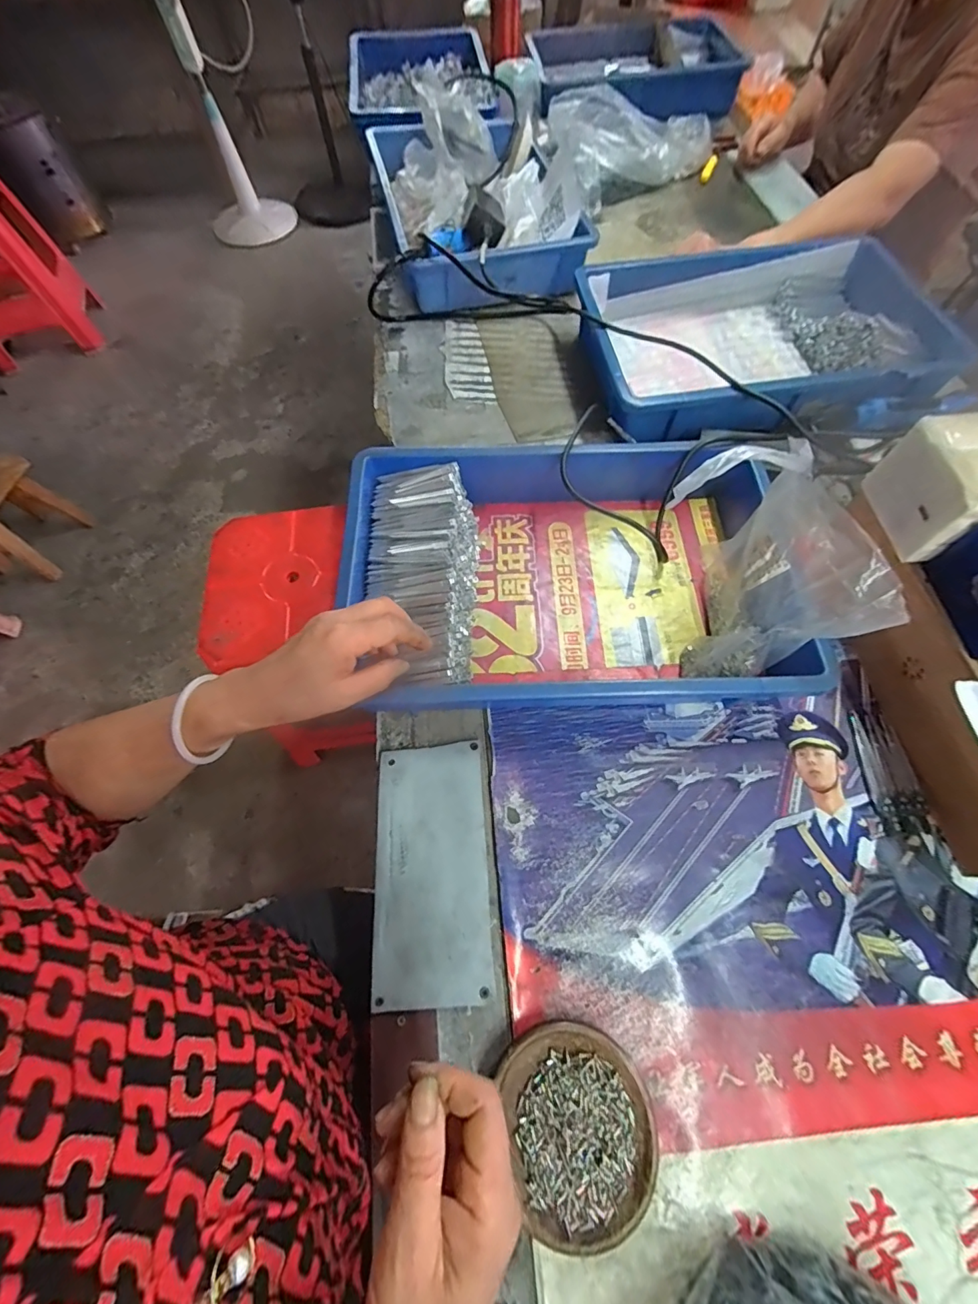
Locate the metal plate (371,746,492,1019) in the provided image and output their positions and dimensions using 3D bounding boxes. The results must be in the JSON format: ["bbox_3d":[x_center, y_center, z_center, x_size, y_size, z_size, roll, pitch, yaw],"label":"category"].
[{"bbox_3d":[-0.048,0.182,0.396,0.098,0.005,0.200,-3,65,-1],"label":"metal plate"}]

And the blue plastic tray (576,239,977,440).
[{"bbox_3d":[0.356,-0.415,0.625,0.434,0.083,0.293,-6,65,-1],"label":"blue plastic tray"}]

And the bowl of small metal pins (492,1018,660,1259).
[{"bbox_3d":[0.064,0.329,0.325,0.097,0.026,0.114,-15,66,-5],"label":"bowl of small metal pins"}]

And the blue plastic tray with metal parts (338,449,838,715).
[{"bbox_3d":[0.075,-0.078,0.468,0.416,0.085,0.274,-2,69,1],"label":"blue plastic tray with metal parts"}]

